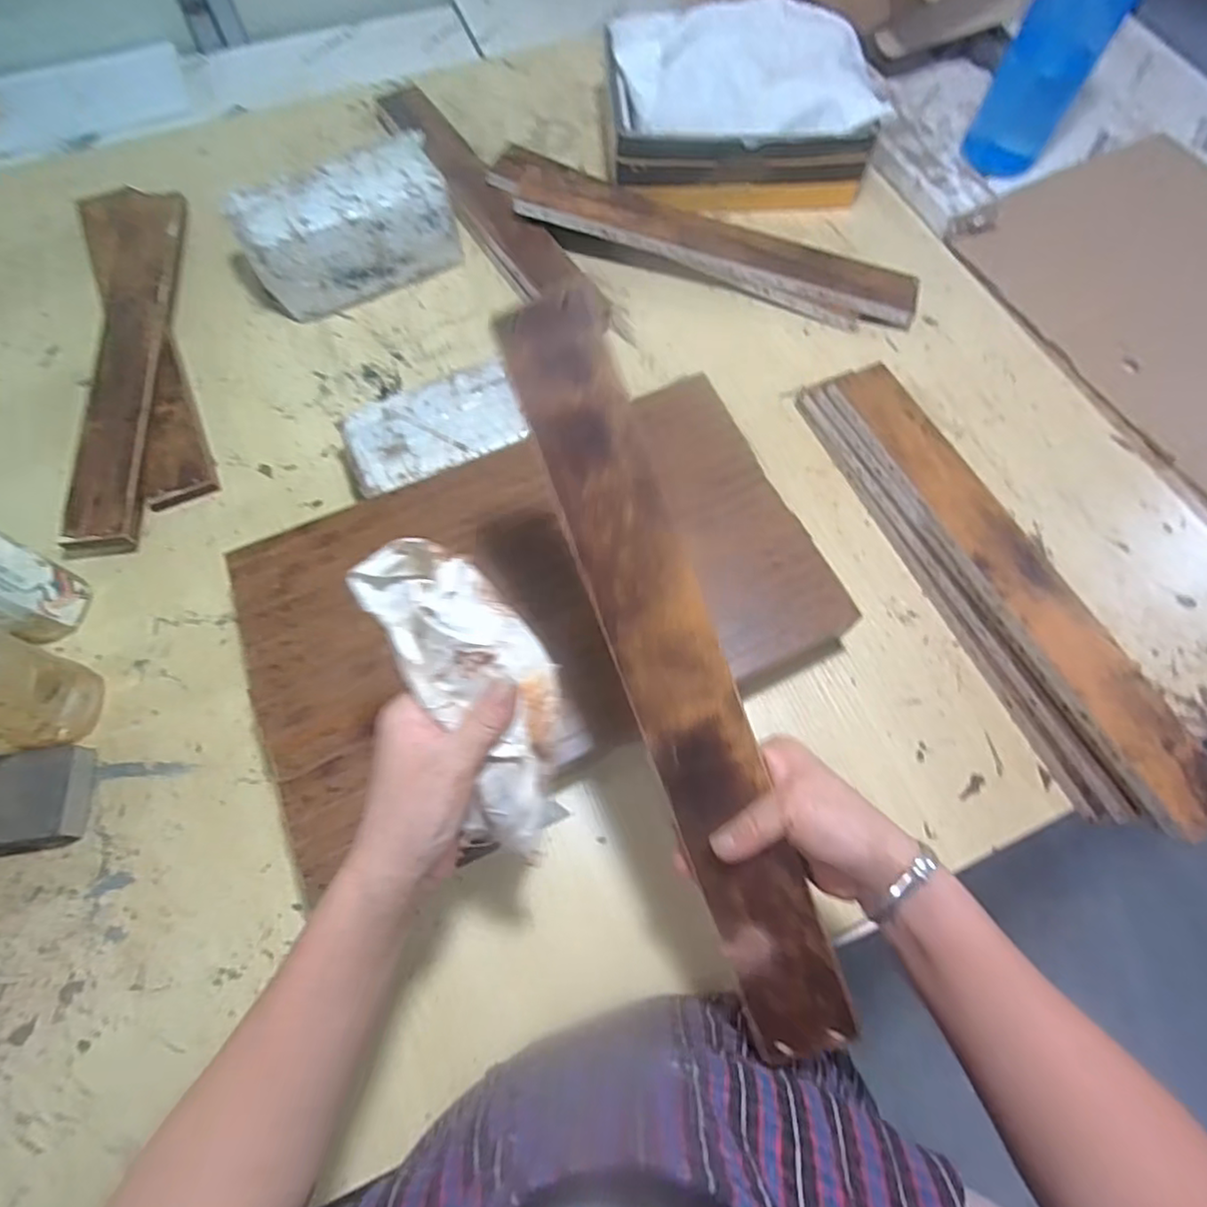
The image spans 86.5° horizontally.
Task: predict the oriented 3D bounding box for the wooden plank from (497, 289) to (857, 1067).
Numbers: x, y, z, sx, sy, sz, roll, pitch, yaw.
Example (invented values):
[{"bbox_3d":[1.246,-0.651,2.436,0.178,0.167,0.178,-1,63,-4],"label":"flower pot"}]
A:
[{"bbox_3d":[0.044,0.048,0.368,0.060,0.008,0.452,-20,92,6],"label":"wooden plank"}]

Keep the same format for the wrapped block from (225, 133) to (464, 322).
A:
[{"bbox_3d":[-0.277,-0.407,0.709,0.217,0.105,0.097,-24,70,-12],"label":"wrapped block"}]

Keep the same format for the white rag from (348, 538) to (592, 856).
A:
[{"bbox_3d":[-0.067,0.047,0.368,0.080,0.051,0.183,-30,109,-14],"label":"white rag"}]

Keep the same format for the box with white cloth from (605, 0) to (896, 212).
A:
[{"bbox_3d":[0.156,-0.611,0.797,0.311,0.126,0.221,-5,67,-4],"label":"box with white cloth"}]

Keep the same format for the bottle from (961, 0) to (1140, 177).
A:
[{"bbox_3d":[0.551,-0.677,0.764,0.087,0.285,0.072,-2,67,-1],"label":"bottle"}]

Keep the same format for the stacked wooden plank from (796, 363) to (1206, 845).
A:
[{"bbox_3d":[0.338,-0.023,0.576,0.073,0.074,0.462,-23,70,-11],"label":"stacked wooden plank"}]

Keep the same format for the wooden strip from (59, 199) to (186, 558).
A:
[{"bbox_3d":[-0.487,-0.257,0.662,0.059,0.025,0.448,-2,67,-14],"label":"wooden strip"}]

